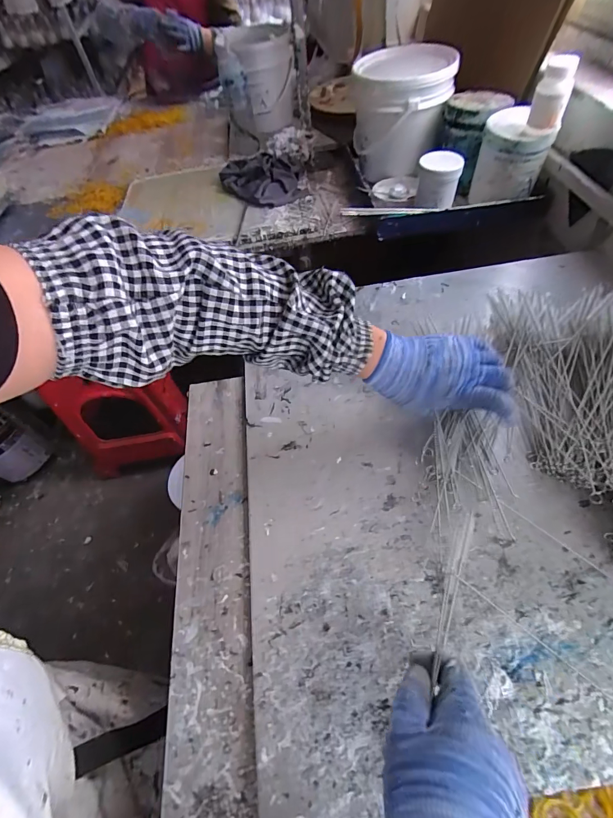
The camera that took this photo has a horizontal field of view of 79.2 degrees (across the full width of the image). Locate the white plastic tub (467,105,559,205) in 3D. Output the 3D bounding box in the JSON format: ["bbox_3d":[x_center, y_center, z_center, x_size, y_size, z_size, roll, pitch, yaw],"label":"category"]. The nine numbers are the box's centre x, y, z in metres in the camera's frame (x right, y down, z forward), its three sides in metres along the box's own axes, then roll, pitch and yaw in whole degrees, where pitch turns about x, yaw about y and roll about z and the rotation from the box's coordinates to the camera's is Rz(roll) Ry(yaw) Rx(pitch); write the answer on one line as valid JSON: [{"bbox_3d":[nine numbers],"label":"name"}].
[{"bbox_3d":[0.384,-0.477,0.696,0.114,0.114,0.129,16,60,18],"label":"white plastic tub"}]

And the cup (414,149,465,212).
[{"bbox_3d":[0.247,-0.429,0.694,0.076,0.064,0.090,11,59,16],"label":"cup"}]

